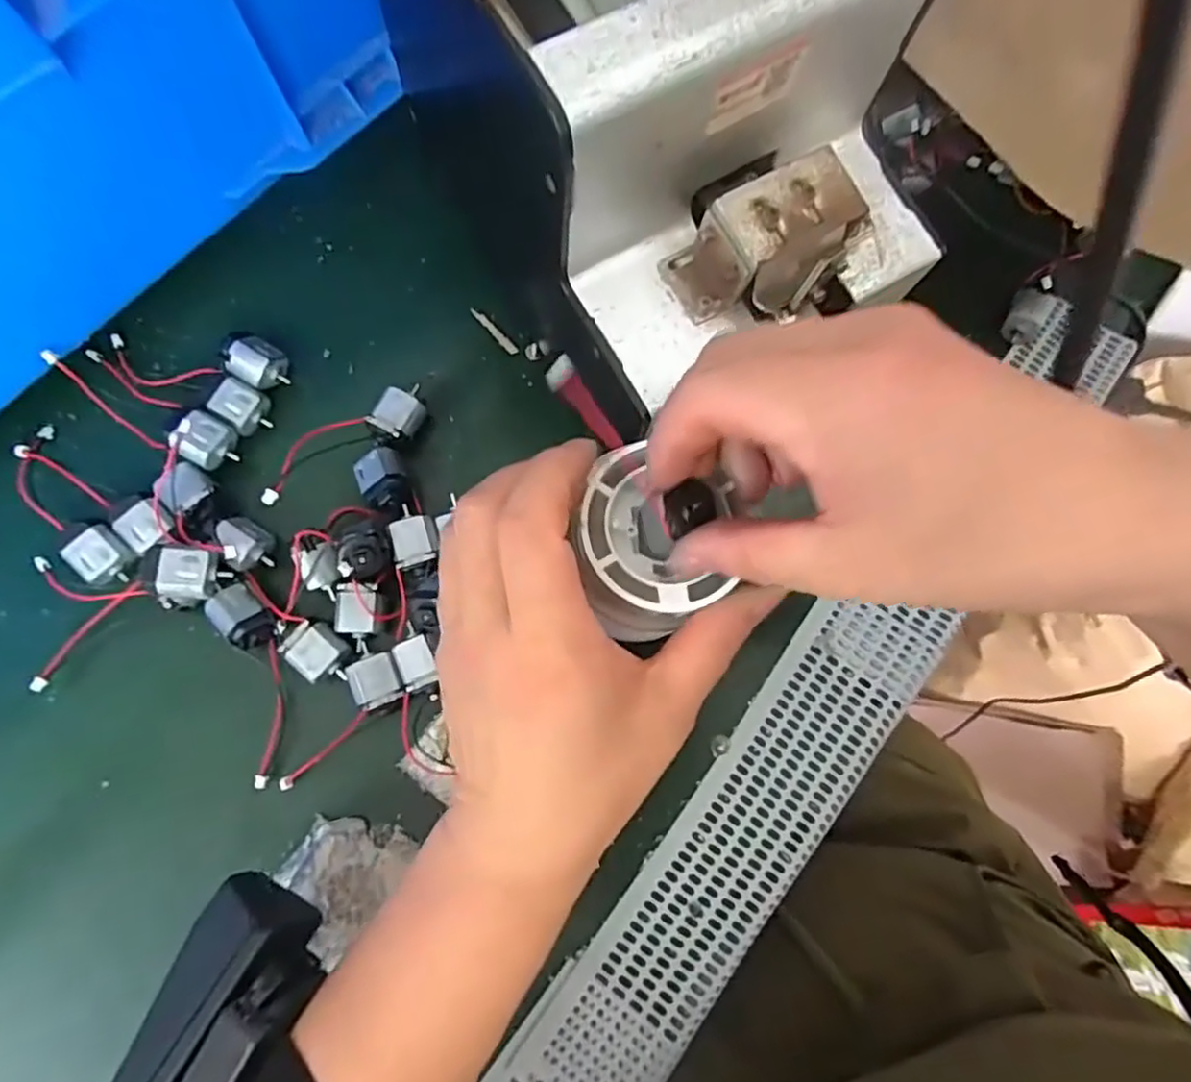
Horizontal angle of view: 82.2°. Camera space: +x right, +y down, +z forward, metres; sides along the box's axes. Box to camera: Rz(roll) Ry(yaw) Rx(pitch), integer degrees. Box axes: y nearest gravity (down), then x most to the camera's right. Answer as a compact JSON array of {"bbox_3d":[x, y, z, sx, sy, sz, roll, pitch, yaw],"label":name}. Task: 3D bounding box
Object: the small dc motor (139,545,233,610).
[{"bbox_3d":[-0.153,0.014,0.255,0.025,0.017,0.022,1,78,-1],"label":"small dc motor"}]

